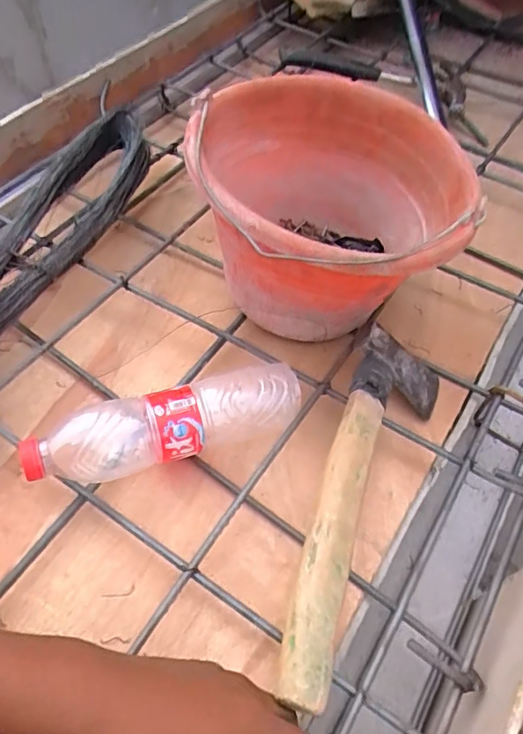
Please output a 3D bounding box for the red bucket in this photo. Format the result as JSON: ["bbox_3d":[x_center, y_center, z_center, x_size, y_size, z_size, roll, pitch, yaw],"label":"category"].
[{"bbox_3d":[0.059,-0.127,0.527,0.228,0.188,0.231,1,54,-1],"label":"red bucket"}]

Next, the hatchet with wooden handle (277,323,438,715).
[{"bbox_3d":[0.077,0.097,0.438,0.084,0.062,0.318,20,56,12],"label":"hatchet with wooden handle"}]

